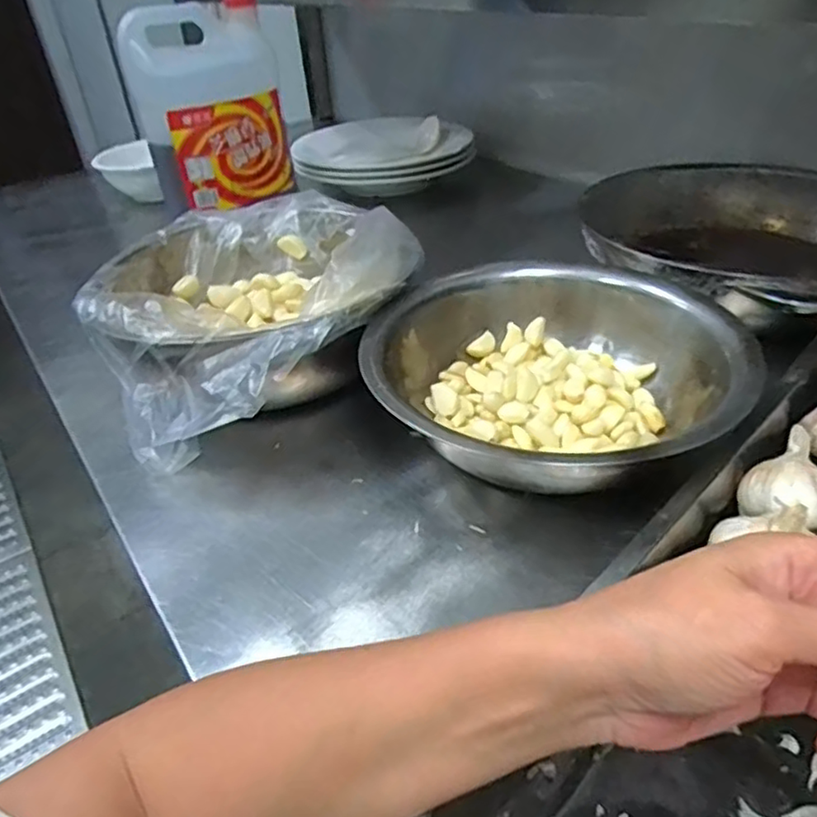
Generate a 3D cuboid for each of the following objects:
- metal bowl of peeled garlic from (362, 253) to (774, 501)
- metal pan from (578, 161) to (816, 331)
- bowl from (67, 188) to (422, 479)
[{"bbox_3d":[0.111,-0.020,0.504,0.273,0.091,0.240,20,42,30],"label":"metal bowl of peeled garlic"},{"bbox_3d":[0.330,-0.170,0.658,0.304,0.073,0.303,-3,36,2],"label":"metal pan"},{"bbox_3d":[-0.138,-0.088,0.603,0.289,0.126,0.284,-3,36,2],"label":"bowl"}]

